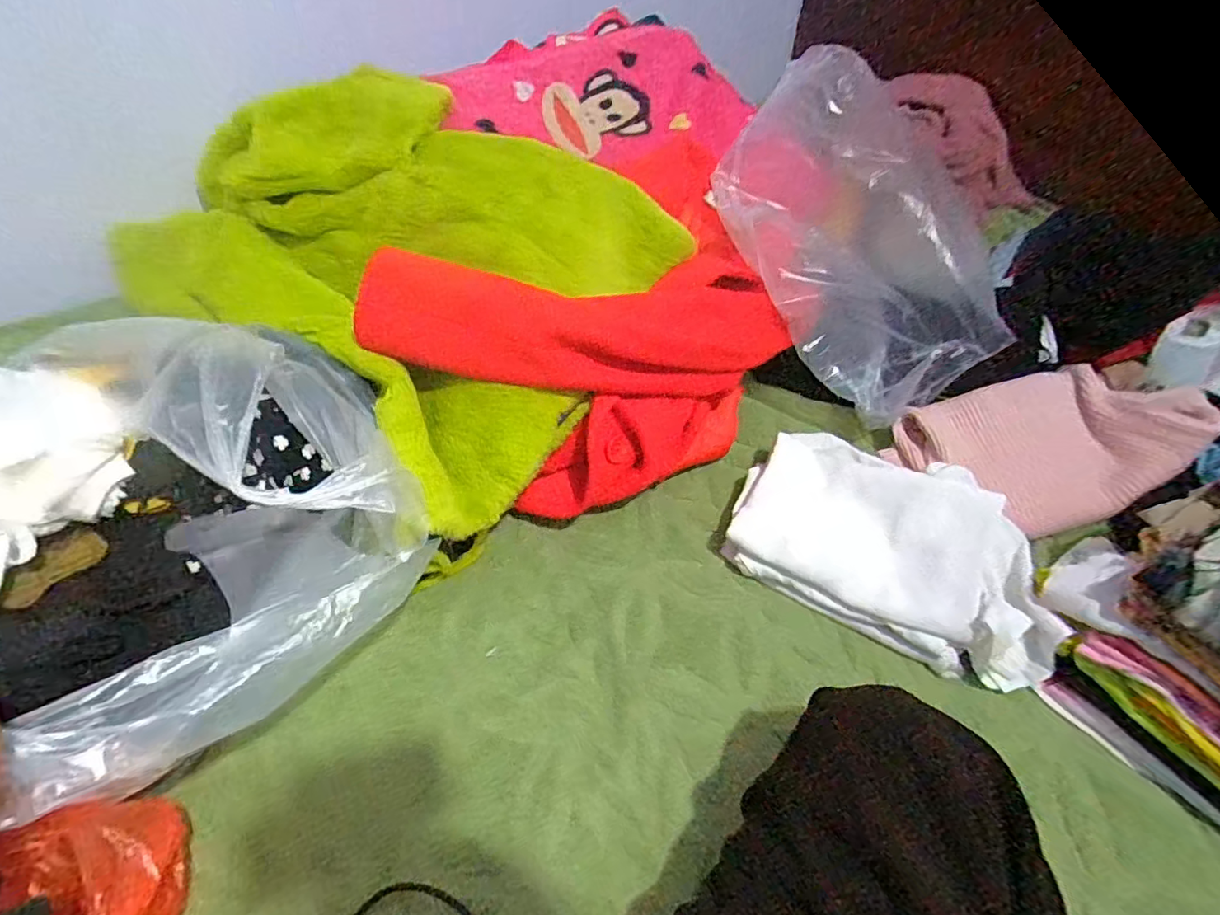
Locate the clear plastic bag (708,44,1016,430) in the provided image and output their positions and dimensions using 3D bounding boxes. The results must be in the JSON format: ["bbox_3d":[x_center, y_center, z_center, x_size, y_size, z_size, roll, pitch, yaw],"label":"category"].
[{"bbox_3d":[0.258,-0.242,0.651,0.224,0.149,0.413,-24,88,-15],"label":"clear plastic bag"}]

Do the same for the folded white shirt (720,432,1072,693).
[{"bbox_3d":[0.299,0.087,0.599,0.311,0.082,0.193,26,55,21],"label":"folded white shirt"}]

